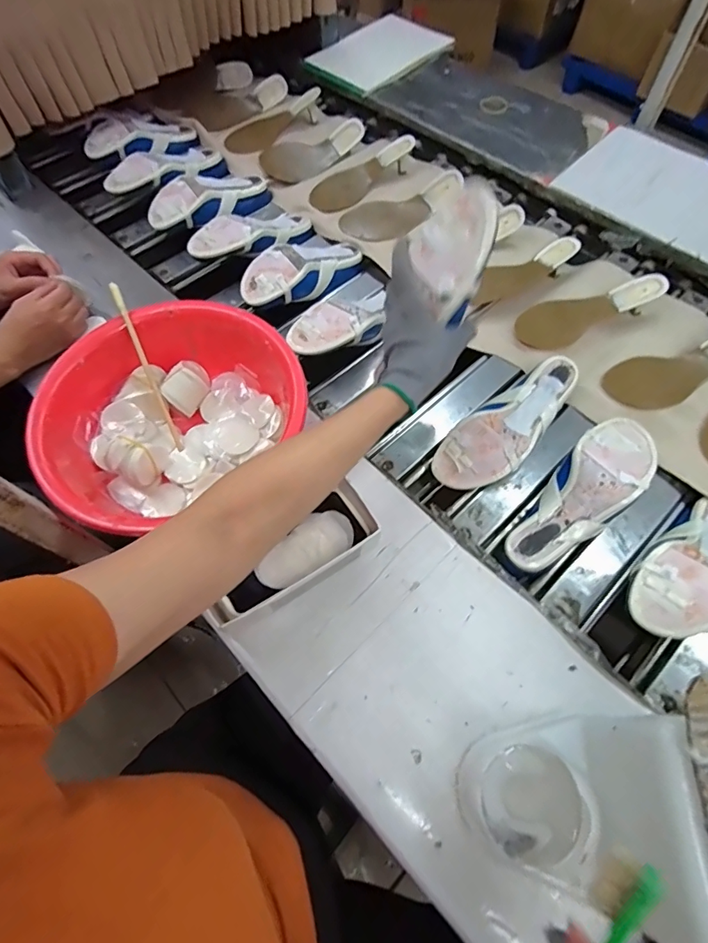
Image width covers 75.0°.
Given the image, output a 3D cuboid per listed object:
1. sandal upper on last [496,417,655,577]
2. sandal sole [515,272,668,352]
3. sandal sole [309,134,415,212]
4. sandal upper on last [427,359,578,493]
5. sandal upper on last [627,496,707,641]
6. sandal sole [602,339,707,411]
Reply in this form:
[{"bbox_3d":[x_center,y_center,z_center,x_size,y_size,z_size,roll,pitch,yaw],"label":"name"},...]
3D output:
[{"bbox_3d":[0.269,0.030,0.547,0.085,0.051,0.230,42,88,19],"label":"sandal upper on last"},{"bbox_3d":[0.353,-0.253,0.704,0.222,0.050,0.083,-21,65,-10],"label":"sandal sole"},{"bbox_3d":[0.014,-0.573,0.887,0.224,0.032,0.069,-35,68,0],"label":"sandal sole"},{"bbox_3d":[0.203,-0.061,0.602,0.217,0.059,0.087,-40,70,-18],"label":"sandal upper on last"},{"bbox_3d":[0.371,0.098,0.503,0.212,0.054,0.088,-35,68,-31],"label":"sandal upper on last"},{"bbox_3d":[0.465,-0.160,0.655,0.220,0.043,0.091,-29,67,-13],"label":"sandal sole"}]

